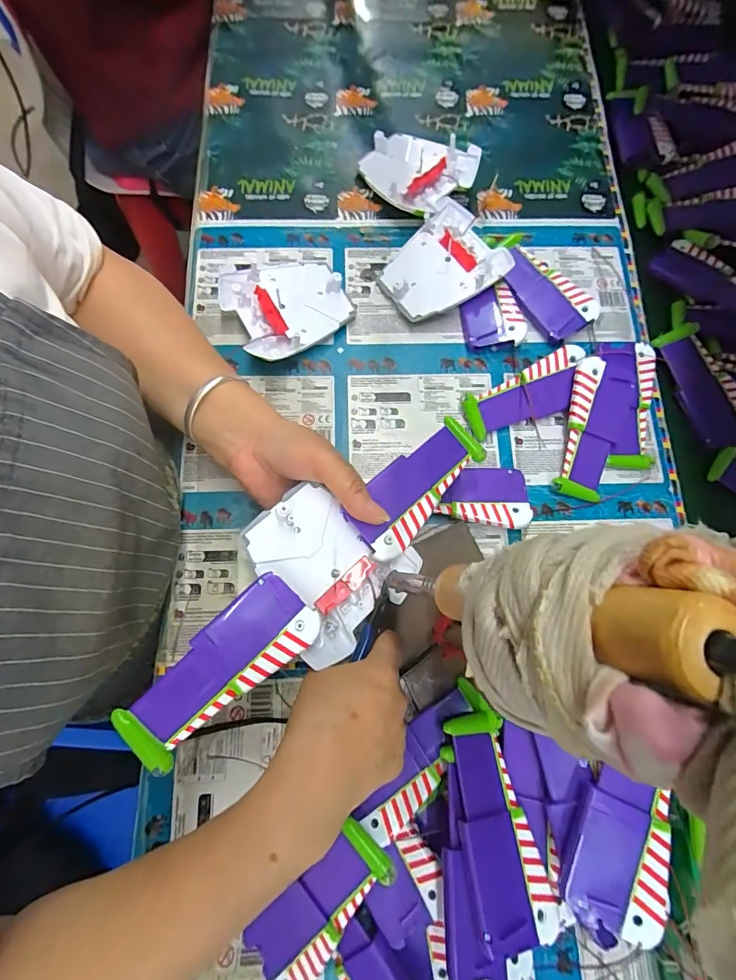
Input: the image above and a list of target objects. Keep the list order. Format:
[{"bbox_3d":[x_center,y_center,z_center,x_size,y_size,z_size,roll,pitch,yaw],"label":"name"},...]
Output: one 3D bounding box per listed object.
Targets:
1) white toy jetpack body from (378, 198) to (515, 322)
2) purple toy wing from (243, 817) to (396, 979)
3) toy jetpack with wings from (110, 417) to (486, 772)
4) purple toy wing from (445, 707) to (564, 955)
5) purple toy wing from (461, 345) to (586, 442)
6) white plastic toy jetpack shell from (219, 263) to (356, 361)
[{"bbox_3d":[0.068,-0.216,0.417,0.106,0.030,0.095,-34,79,-9],"label":"white toy jetpack body"},{"bbox_3d":[-0.032,0.263,0.269,0.046,0.011,0.113,36,95,8],"label":"purple toy wing"},{"bbox_3d":[-0.031,0.052,0.302,0.289,0.034,0.099,-42,80,-20],"label":"toy jetpack with wings"},{"bbox_3d":[0.080,0.208,0.271,0.052,0.016,0.117,-8,63,-3],"label":"purple toy wing"},{"bbox_3d":[0.146,-0.086,0.391,0.115,0.023,0.048,-25,77,-7],"label":"purple toy wing"},{"bbox_3d":[-0.073,-0.172,0.406,0.106,0.026,0.091,-27,78,-7],"label":"white plastic toy jetpack shell"}]

